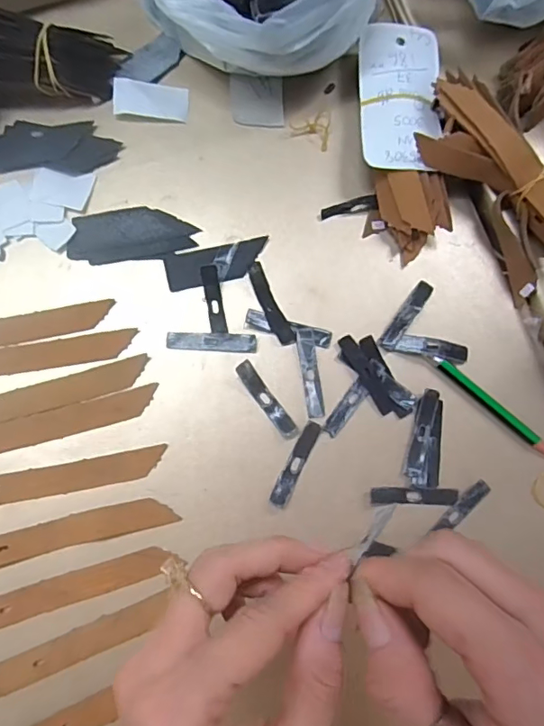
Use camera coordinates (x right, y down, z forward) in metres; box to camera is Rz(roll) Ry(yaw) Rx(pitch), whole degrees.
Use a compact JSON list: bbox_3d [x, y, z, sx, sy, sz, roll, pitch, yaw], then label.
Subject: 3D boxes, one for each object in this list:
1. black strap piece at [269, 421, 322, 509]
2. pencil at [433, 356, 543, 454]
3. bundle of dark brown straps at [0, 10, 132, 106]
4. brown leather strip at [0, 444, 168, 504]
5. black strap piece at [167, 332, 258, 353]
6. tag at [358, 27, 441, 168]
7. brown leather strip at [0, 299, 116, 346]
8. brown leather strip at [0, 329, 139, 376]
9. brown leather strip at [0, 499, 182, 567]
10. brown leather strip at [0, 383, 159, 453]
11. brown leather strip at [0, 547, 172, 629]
[{"bbox_3d":[0.014,0.059,0.302,0.011,0.005,0.052,26,81,1],"label":"black strap piece"},{"bbox_3d":[0.136,0.027,0.311,0.092,0.007,0.008,40,81,3],"label":"pencil"},{"bbox_3d":[-0.141,-0.186,0.313,0.088,0.032,0.041,3,81,-3],"label":"bundle of dark brown straps"},{"bbox_3d":[-0.125,0.068,0.294,0.125,0.004,0.017,-11,82,-5],"label":"brown leather strip"},{"bbox_3d":[-0.036,-0.013,0.310,0.053,0.005,0.012,3,81,-3],"label":"black strap piece"},{"bbox_3d":[0.081,-0.168,0.321,0.050,0.006,0.100,2,79,-4],"label":"tag"},{"bbox_3d":[-0.159,-0.019,0.305,0.126,0.004,0.017,-11,82,-5],"label":"brown leather strip"},{"bbox_3d":[-0.145,-0.004,0.302,0.125,0.004,0.017,-9,82,-5],"label":"brown leather strip"},{"bbox_3d":[-0.118,0.096,0.289,0.122,0.004,0.018,-13,82,-5],"label":"brown leather strip"},{"bbox_3d":[-0.129,0.036,0.299,0.123,0.005,0.018,-15,83,-6],"label":"brown leather strip"},{"bbox_3d":[-0.117,0.128,0.287,0.117,0.004,0.018,-16,84,-10],"label":"brown leather strip"}]

